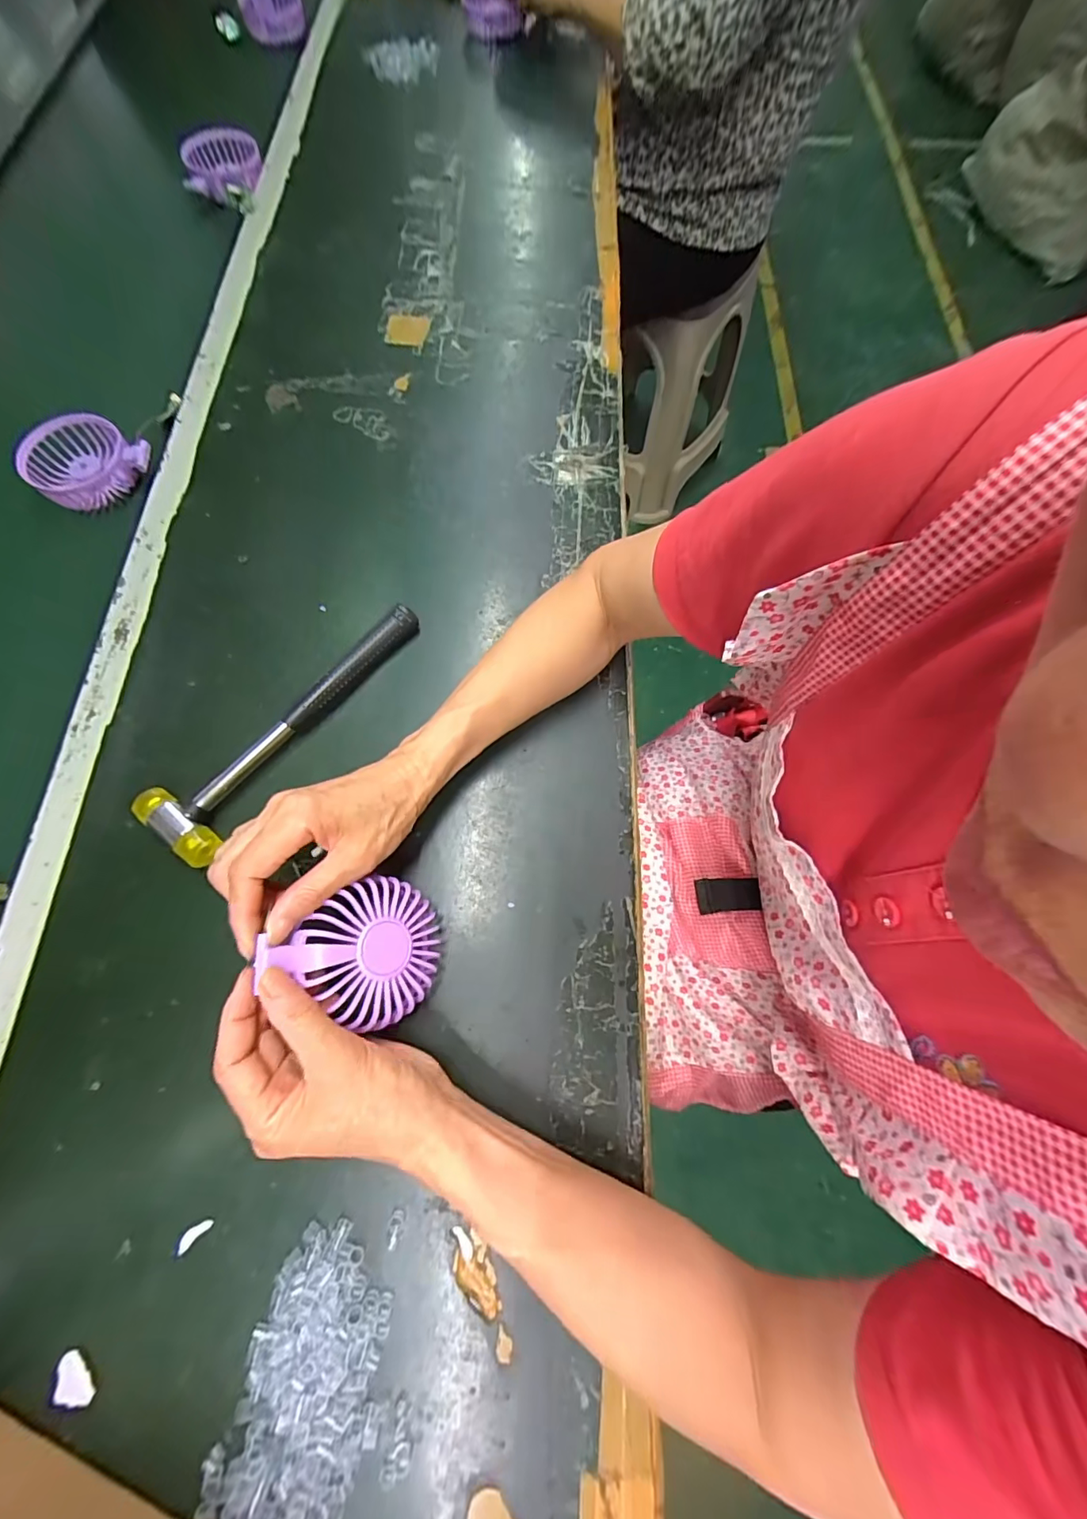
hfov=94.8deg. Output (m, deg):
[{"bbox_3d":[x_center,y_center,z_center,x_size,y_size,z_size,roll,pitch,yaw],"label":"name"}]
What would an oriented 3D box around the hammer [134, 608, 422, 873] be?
[{"bbox_3d":[-0.189,-0.035,0.379,0.060,0.028,0.238,35,74,9],"label":"hammer"}]

